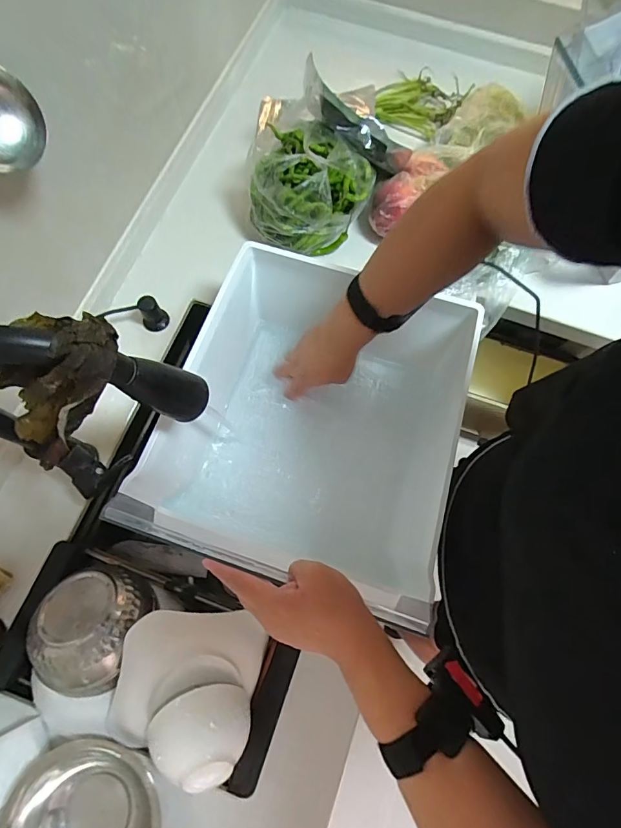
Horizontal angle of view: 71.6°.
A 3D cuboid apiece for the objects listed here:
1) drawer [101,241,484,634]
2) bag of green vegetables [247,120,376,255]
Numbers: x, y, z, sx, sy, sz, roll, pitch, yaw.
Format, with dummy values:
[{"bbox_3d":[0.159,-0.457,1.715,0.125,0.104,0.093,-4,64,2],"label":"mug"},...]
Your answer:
[{"bbox_3d":[-0.006,0.014,0.601,0.373,0.167,0.391,18,72,5],"label":"drawer"},{"bbox_3d":[0.001,-0.379,0.723,0.191,0.115,0.178,15,72,4],"label":"bag of green vegetables"}]

